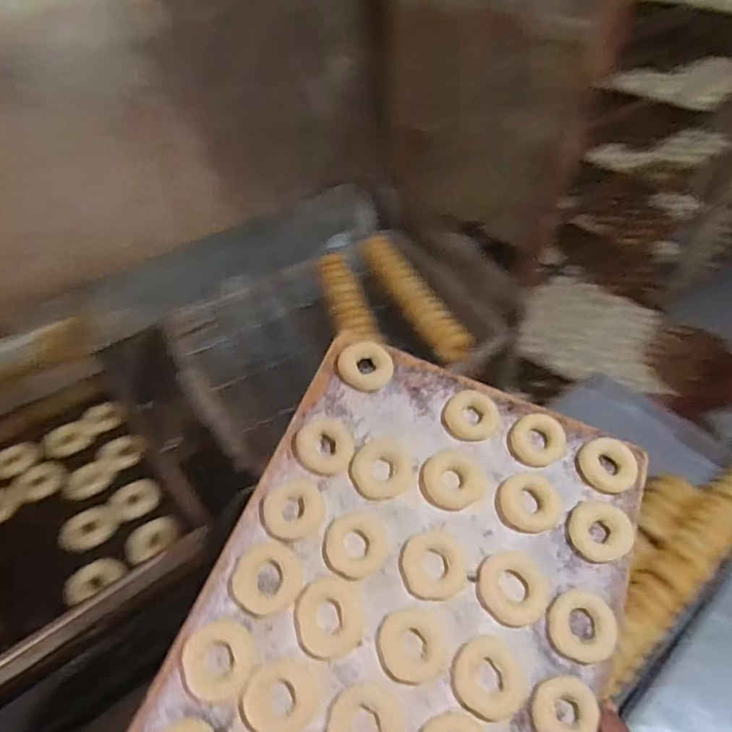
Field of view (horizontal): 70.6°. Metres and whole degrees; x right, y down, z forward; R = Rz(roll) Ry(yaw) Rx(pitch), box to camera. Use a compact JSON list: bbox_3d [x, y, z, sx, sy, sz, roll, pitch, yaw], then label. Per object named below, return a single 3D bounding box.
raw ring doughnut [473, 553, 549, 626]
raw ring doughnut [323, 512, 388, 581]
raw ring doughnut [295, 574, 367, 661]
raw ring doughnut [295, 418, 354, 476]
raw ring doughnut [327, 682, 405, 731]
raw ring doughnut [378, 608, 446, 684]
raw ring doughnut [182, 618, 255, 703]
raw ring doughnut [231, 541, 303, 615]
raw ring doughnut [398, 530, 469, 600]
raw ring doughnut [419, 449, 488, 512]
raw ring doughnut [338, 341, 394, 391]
[{"bbox_3d":[0.158,0.240,0.560,0.075,0.009,0.075,3,60,-6],"label":"raw ring doughnut"},{"bbox_3d":[-0.012,0.200,0.574,0.068,0.016,0.068,2,63,-3],"label":"raw ring doughnut"},{"bbox_3d":[-0.037,0.262,0.541,0.073,0.014,0.073,2,63,-3],"label":"raw ring doughnut"},{"bbox_3d":[-0.049,0.096,0.622,0.067,0.016,0.066,19,69,2],"label":"raw ring doughnut"},{"bbox_3d":[0.000,0.346,0.496,0.071,0.011,0.071,1,62,-3],"label":"raw ring doughnut"},{"bbox_3d":[0.047,0.286,0.530,0.068,0.018,0.065,0,49,0],"label":"raw ring doughnut"},{"bbox_3d":[-0.147,0.290,0.512,0.064,0.016,0.064,0,49,0],"label":"raw ring doughnut"},{"bbox_3d":[-0.105,0.227,0.554,0.071,0.015,0.071,1,64,-2],"label":"raw ring doughnut"},{"bbox_3d":[0.073,0.220,0.570,0.069,0.015,0.069,0,64,-1],"label":"raw ring doughnut"},{"bbox_3d":[0.103,0.136,0.612,0.076,0.020,0.067,1,68,4],"label":"raw ring doughnut"},{"bbox_3d":[0.000,0.002,0.671,0.069,0.018,0.063,7,75,-1],"label":"raw ring doughnut"}]

